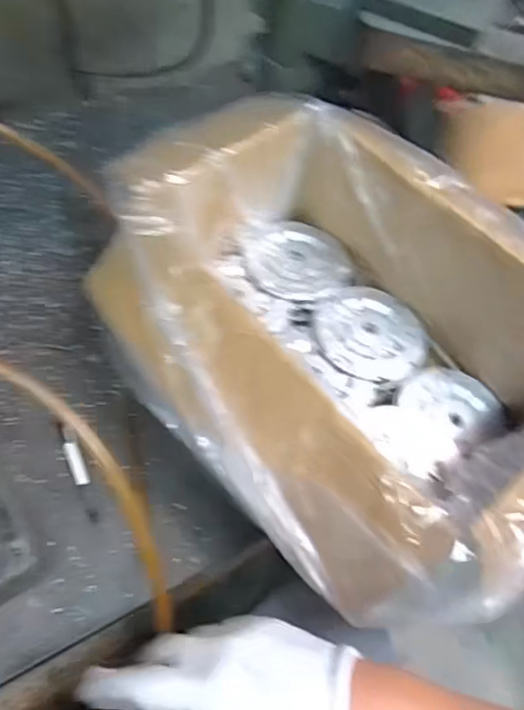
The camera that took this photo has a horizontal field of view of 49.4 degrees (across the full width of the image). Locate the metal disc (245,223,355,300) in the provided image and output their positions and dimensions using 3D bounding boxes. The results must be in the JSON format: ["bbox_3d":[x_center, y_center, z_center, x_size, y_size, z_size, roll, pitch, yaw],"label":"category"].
[{"bbox_3d":[0.040,-0.127,0.748,0.123,0.015,0.141,-32,67,-20],"label":"metal disc"}]

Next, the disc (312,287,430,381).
[{"bbox_3d":[0.132,-0.030,0.709,0.128,0.024,0.141,-13,62,-11],"label":"disc"}]

